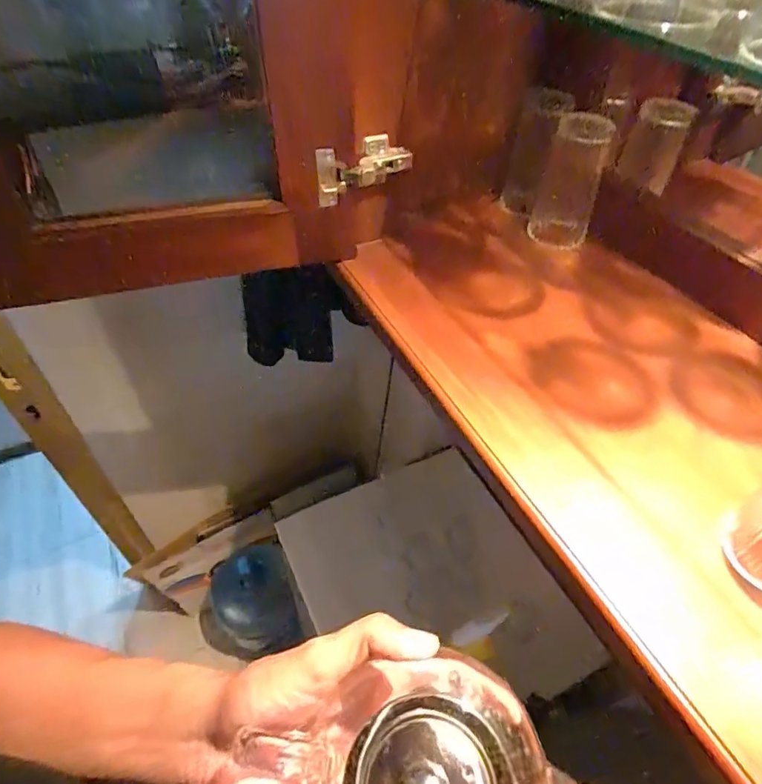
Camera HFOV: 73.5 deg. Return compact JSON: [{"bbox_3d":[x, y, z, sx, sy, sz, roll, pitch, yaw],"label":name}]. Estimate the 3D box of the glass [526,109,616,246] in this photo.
[{"bbox_3d":[0.230,-0.251,0.625,0.072,0.146,0.067,16,49,13],"label":"glass"}]

